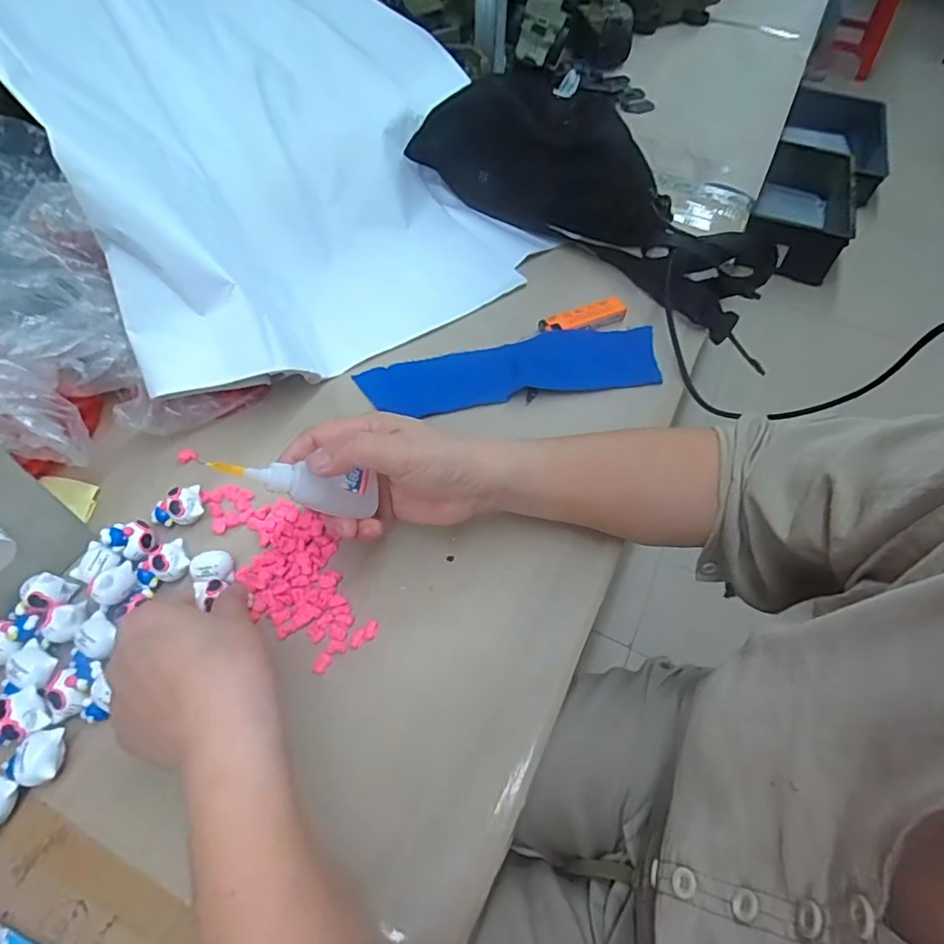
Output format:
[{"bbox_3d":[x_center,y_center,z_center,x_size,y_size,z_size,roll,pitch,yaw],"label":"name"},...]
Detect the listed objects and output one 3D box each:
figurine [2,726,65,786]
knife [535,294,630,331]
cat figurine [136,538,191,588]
[{"bbox_3d":[-0.231,0.152,0.298,0.026,0.017,0.026,-9,57,-9],"label":"figurine"},{"bbox_3d":[0.102,-0.140,0.507,0.081,0.013,0.019,-17,59,-14],"label":"knife"},{"bbox_3d":[-0.199,0.059,0.362,0.023,0.015,0.033,39,63,21],"label":"cat figurine"}]

